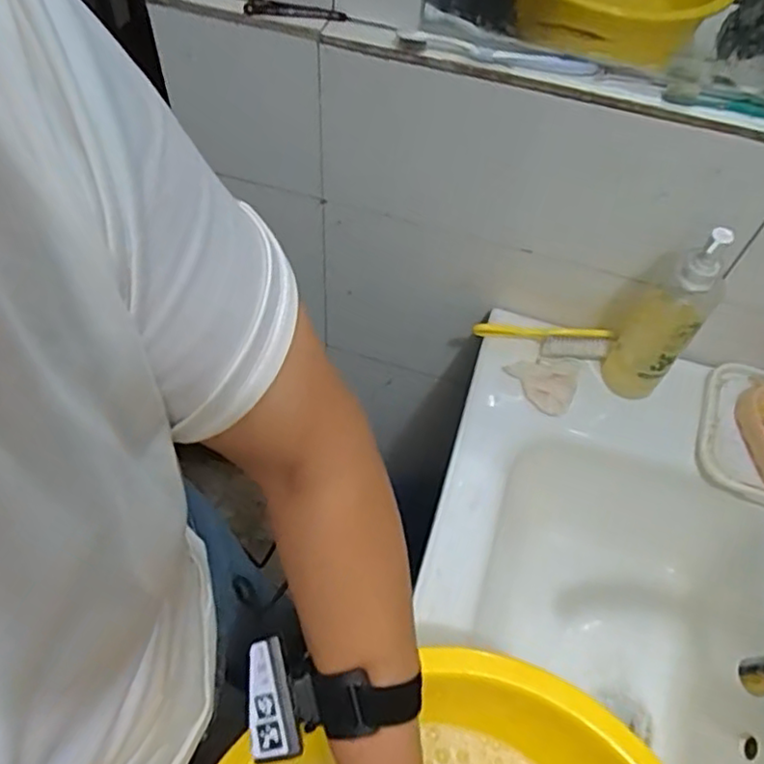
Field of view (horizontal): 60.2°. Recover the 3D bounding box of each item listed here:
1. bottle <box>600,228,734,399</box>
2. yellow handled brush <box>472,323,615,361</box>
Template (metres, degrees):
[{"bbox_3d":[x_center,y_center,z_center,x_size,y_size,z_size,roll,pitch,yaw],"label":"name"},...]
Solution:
[{"bbox_3d":[0.296,-0.065,0.689,0.062,0.260,0.053,32,61,16],"label":"bottle"},{"bbox_3d":[0.191,-0.057,0.780,0.157,0.022,0.036,12,58,4],"label":"yellow handled brush"}]

